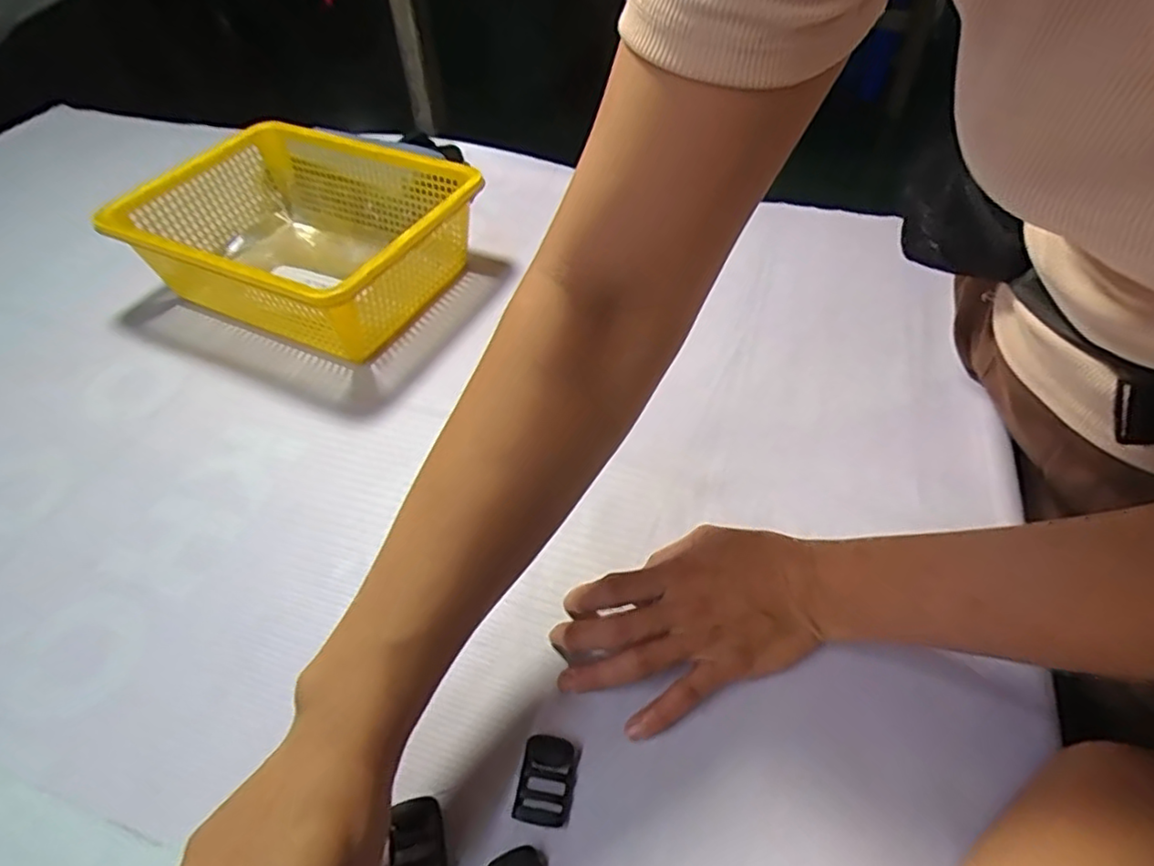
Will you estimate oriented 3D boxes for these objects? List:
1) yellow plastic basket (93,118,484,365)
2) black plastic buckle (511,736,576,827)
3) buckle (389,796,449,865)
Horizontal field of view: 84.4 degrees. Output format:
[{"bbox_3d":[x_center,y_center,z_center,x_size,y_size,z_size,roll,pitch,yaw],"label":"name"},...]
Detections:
[{"bbox_3d":[-0.249,-0.175,0.572,0.284,0.090,0.212,18,51,17],"label":"yellow plastic basket"},{"bbox_3d":[-0.016,0.168,0.310,0.025,0.004,0.038,8,49,9],"label":"black plastic buckle"},{"bbox_3d":[-0.073,0.189,0.291,0.025,0.005,0.038,-12,49,-8],"label":"buckle"}]

